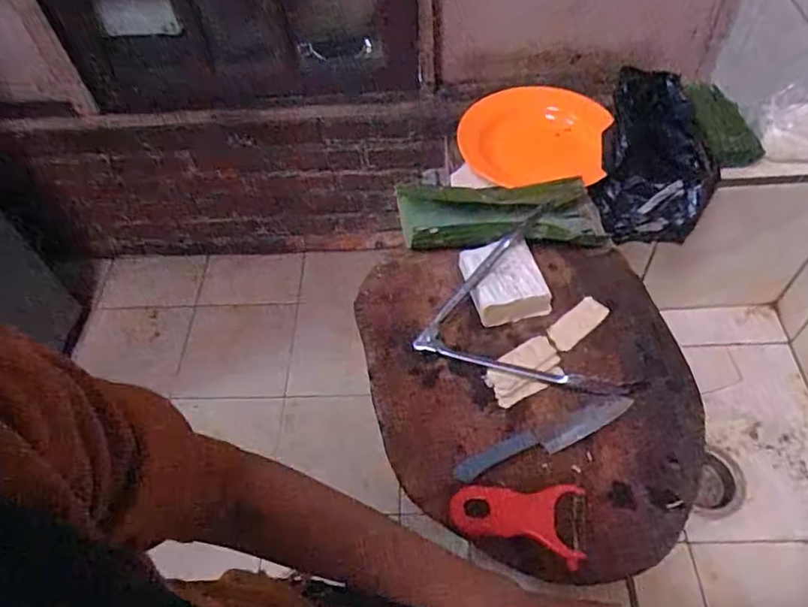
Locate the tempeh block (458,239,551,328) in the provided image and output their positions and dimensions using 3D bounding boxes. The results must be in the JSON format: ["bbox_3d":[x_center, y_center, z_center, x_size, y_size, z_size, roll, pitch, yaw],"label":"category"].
[{"bbox_3d":[0.105,-0.026,0.631,0.075,0.035,0.086,-12,54,-5],"label":"tempeh block"}]

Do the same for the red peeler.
[{"bbox_3d":[0.095,0.180,0.502,0.109,0.009,0.062,6,55,8],"label":"red peeler"}]

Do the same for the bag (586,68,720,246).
[{"bbox_3d":[0.316,-0.188,0.753,0.125,0.082,0.231,11,56,12],"label":"bag"}]

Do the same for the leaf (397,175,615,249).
[{"bbox_3d":[0.117,-0.103,0.689,0.240,0.061,0.096,-5,54,1],"label":"leaf"}]

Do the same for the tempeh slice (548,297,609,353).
[{"bbox_3d":[0.179,0.021,0.613,0.071,0.005,0.030,-35,59,-20],"label":"tempeh slice"}]

